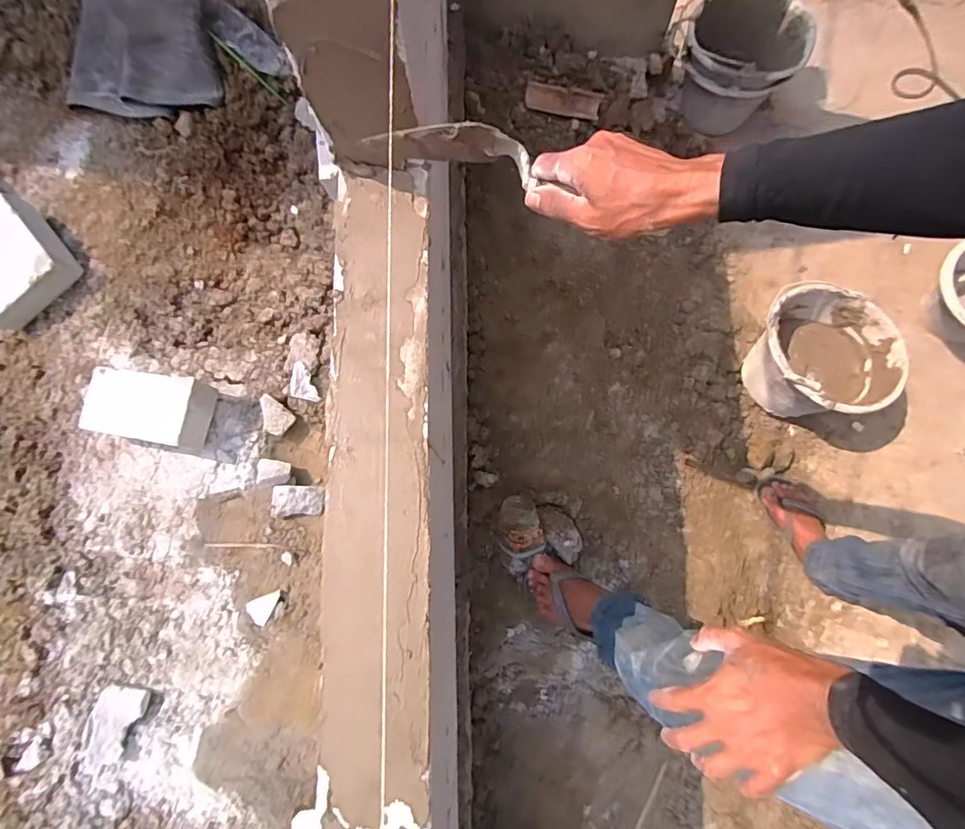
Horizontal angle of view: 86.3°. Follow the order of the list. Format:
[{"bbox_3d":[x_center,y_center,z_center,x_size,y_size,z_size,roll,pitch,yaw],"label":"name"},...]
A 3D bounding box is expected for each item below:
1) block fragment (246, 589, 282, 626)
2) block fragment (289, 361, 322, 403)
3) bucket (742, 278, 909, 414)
[{"bbox_3d":[-0.377,0.339,0.898,0.062,0.011,0.045,-23,79,-4],"label":"block fragment"},{"bbox_3d":[-0.338,-0.063,0.993,0.060,0.024,0.065,13,78,3],"label":"block fragment"},{"bbox_3d":[0.775,-0.128,1.218,0.311,0.212,0.271,23,79,5],"label":"bucket"}]

